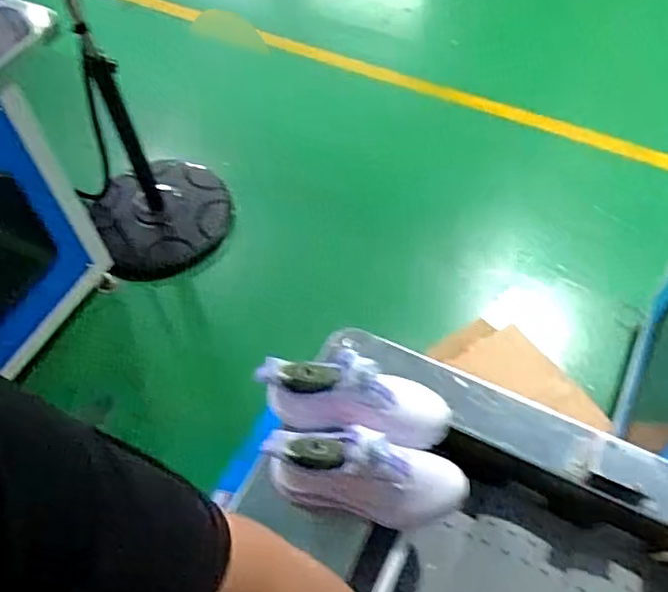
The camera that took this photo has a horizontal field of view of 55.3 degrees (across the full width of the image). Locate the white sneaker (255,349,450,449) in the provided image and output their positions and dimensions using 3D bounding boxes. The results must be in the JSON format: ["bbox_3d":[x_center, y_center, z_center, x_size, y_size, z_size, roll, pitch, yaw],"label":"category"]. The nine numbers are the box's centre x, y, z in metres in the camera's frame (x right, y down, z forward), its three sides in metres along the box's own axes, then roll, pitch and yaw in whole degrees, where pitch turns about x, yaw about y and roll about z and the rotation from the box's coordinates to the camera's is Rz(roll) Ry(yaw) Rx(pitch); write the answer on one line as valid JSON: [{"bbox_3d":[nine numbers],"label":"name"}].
[{"bbox_3d":[0.027,0.124,0.765,0.237,0.132,0.078,13,57,-6],"label":"white sneaker"}]

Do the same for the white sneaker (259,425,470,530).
[{"bbox_3d":[0.037,0.202,0.718,0.226,0.117,0.076,1,57,3],"label":"white sneaker"}]

